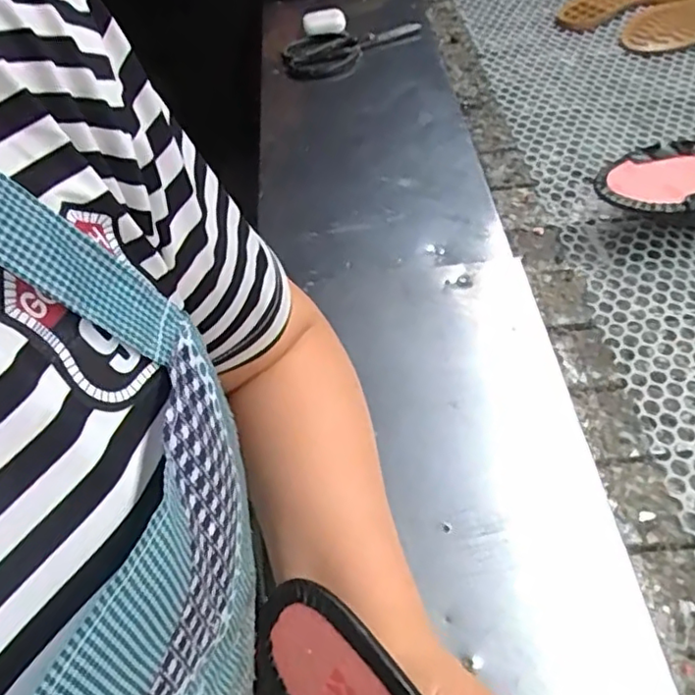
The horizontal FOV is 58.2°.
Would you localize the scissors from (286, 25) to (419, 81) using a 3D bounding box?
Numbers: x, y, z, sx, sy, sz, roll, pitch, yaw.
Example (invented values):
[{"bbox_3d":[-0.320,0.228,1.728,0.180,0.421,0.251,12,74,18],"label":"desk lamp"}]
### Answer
[{"bbox_3d":[0.003,-0.392,0.815,0.171,0.018,0.083,-21,49,-17],"label":"scissors"}]

